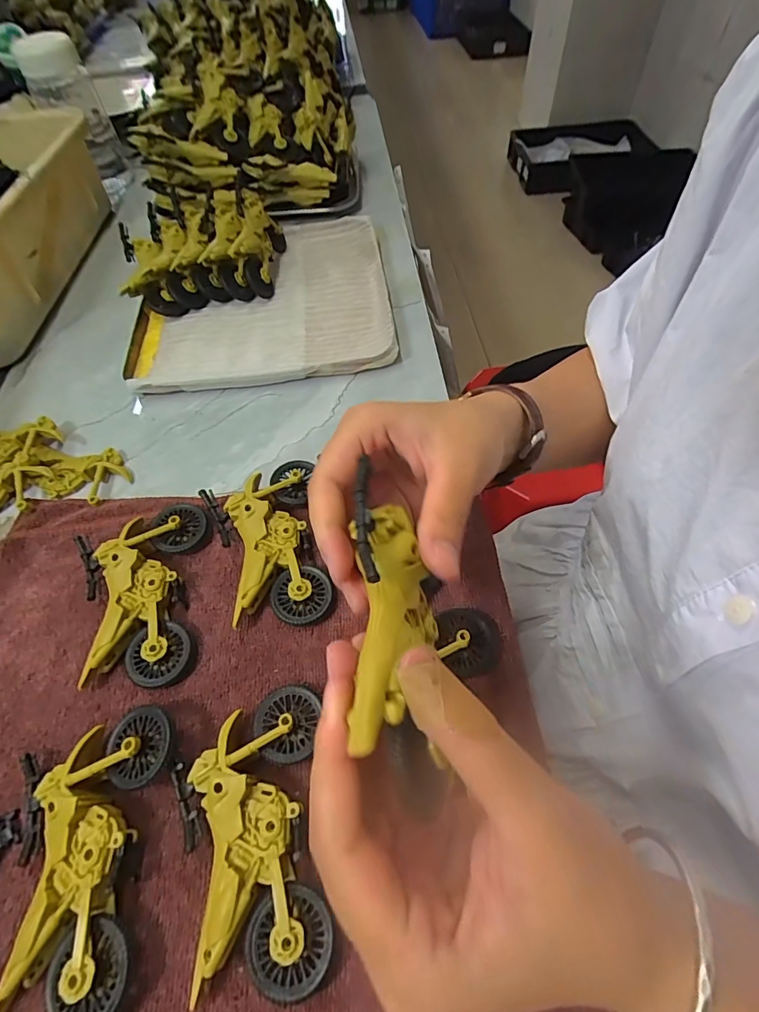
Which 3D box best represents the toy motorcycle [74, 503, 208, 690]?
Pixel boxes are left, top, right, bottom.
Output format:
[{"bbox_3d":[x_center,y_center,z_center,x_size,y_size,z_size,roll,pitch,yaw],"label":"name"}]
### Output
[{"bbox_3d":[-0.151,0.051,0.288,0.075,0.022,0.114,-4,56,-1],"label":"toy motorcycle"}]

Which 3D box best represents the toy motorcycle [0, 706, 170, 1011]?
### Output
[{"bbox_3d":[-0.132,0.159,0.211,0.072,0.024,0.111,-13,57,-7],"label":"toy motorcycle"}]

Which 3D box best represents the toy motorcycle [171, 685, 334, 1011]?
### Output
[{"bbox_3d":[-0.061,0.149,0.218,0.067,0.021,0.116,-7,56,-3],"label":"toy motorcycle"}]

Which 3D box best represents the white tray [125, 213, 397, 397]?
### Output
[{"bbox_3d":[-0.113,-0.208,0.463,0.235,0.022,0.243,-7,56,-2],"label":"white tray"}]

